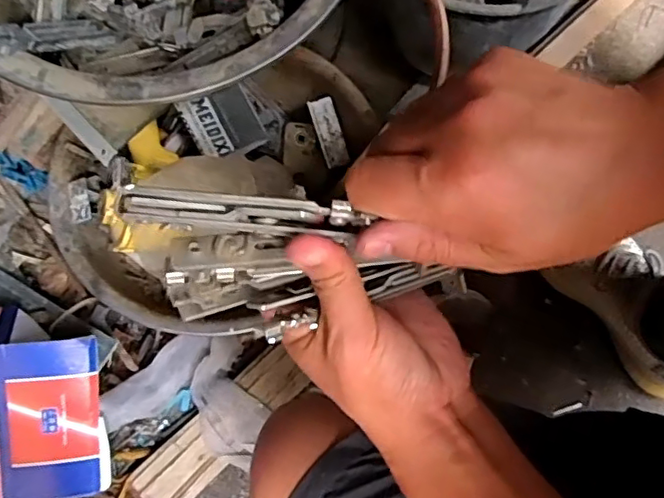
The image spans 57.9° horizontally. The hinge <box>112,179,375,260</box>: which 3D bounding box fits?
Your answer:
[{"bbox_3d":[-0.045,-0.017,0.295,0.118,0.025,0.016,6,75,1],"label":"hinge"}]

